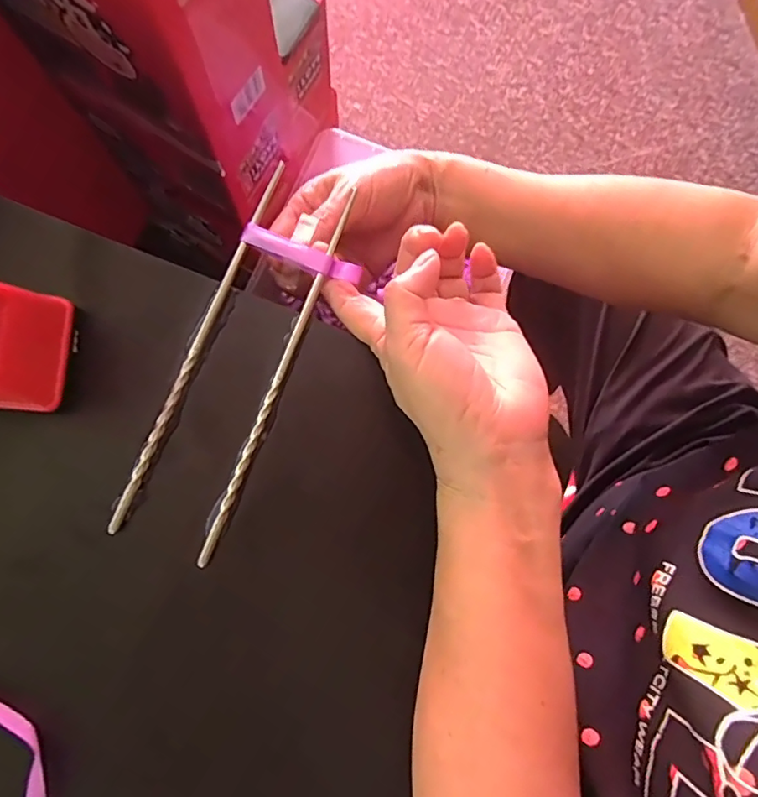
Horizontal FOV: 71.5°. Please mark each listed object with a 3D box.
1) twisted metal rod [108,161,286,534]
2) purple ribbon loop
[{"bbox_3d":[-0.100,-0.028,0.290,0.009,0.011,0.208,20,79,3],"label":"twisted metal rod"},{"bbox_3d":[-0.043,-0.080,0.295,0.069,0.004,0.013,21,80,-1],"label":"purple ribbon loop"}]

